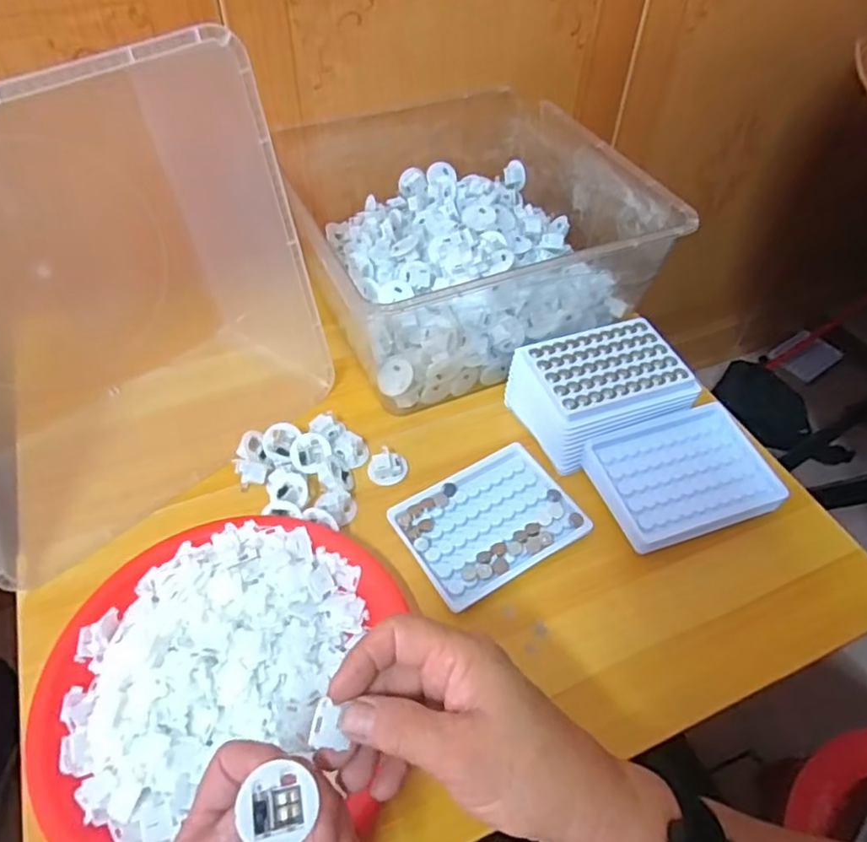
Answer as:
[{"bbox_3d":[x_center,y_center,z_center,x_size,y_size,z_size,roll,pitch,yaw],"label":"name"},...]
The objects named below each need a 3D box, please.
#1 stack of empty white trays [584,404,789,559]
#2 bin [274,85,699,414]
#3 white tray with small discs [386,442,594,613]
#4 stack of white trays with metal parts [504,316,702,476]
[{"bbox_3d":[0.200,0.044,0.511,0.133,0.027,0.099,-17,54,-15],"label":"stack of empty white trays"},{"bbox_3d":[0.034,-0.187,0.626,0.284,0.125,0.299,-20,54,-17],"label":"bin"},{"bbox_3d":[0.044,0.076,0.495,0.130,0.009,0.097,-27,56,-21],"label":"white tray with small discs"},{"bbox_3d":[0.142,-0.030,0.549,0.127,0.056,0.099,-19,54,-17],"label":"stack of white trays with metal parts"}]

